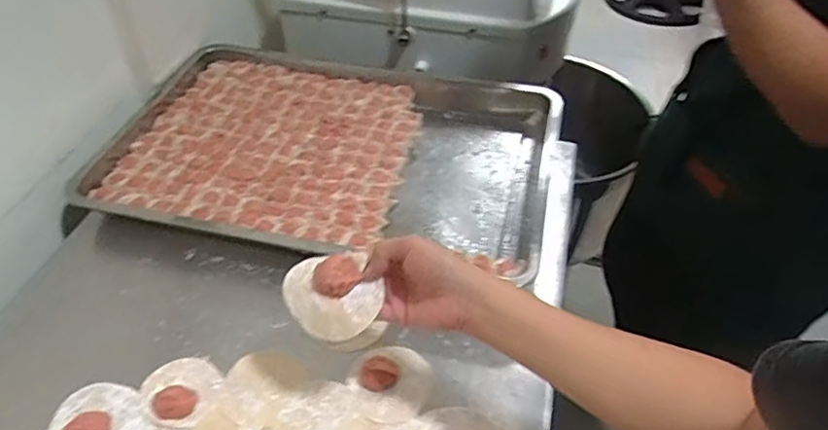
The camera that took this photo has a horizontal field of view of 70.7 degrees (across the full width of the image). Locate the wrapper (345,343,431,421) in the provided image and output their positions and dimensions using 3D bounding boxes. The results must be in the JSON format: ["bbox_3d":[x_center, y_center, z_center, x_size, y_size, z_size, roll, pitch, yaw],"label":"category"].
[{"bbox_3d":[-0.022,0.163,0.587,0.080,0.017,0.080,1,45,-1],"label":"wrapper"}]

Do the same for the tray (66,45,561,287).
[{"bbox_3d":[-0.112,-0.086,0.815,0.597,0.049,0.392,10,46,8],"label":"tray"}]

